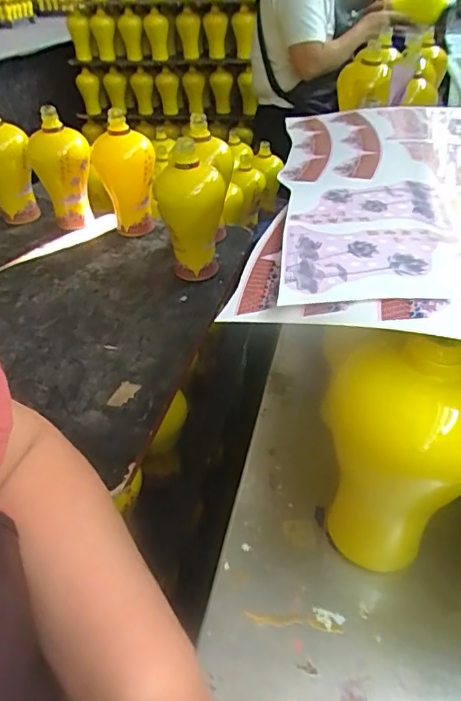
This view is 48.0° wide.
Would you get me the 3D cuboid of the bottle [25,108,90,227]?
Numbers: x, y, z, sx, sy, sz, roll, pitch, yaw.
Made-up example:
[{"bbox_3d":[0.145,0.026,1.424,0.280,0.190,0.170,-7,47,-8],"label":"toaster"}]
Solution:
[{"bbox_3d":[-0.281,-0.291,0.872,0.094,0.215,0.076,-16,41,-15],"label":"bottle"}]

